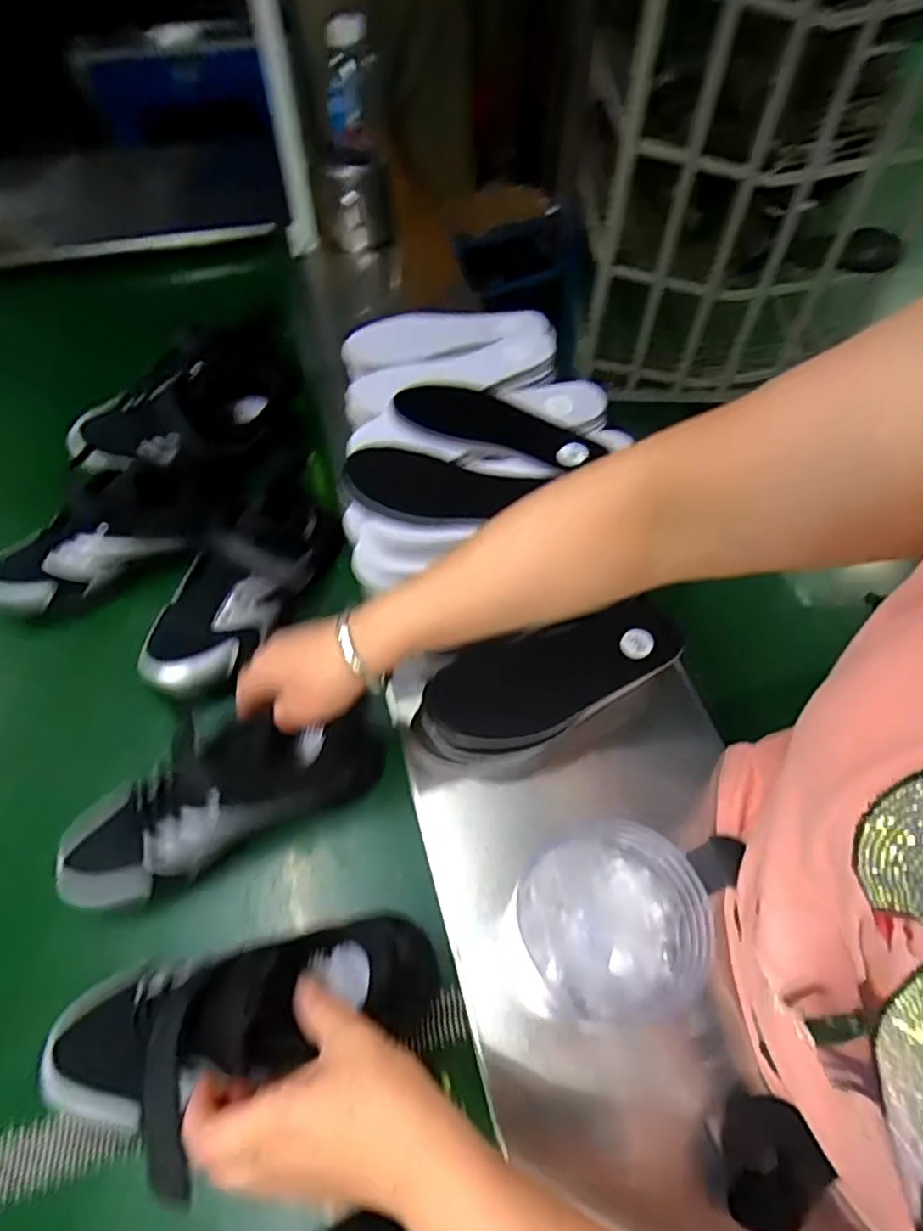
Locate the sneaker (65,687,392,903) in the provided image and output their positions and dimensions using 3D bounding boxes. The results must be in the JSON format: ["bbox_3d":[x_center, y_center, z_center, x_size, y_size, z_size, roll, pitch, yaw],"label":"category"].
[{"bbox_3d":[-0.164,0.122,0.428,0.213,0.076,0.075,-20,58,-24],"label":"sneaker"}]

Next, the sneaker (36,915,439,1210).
[{"bbox_3d":[-0.122,0.241,0.351,0.222,0.083,0.106,-10,57,-8],"label":"sneaker"}]

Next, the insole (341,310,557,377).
[{"bbox_3d":[-0.018,-0.310,0.677,0.225,0.019,0.076,-13,59,-5],"label":"insole"}]

